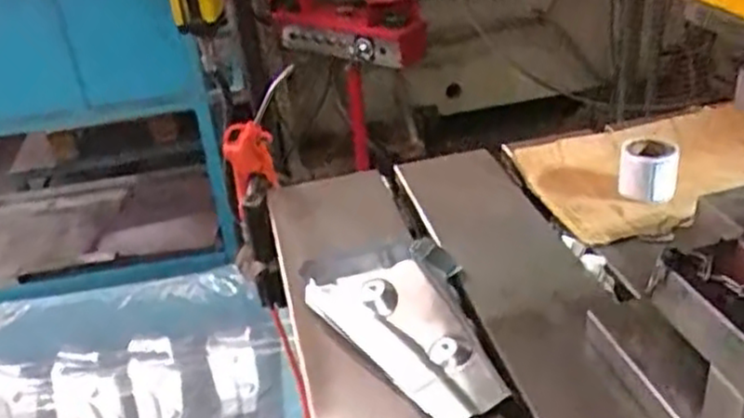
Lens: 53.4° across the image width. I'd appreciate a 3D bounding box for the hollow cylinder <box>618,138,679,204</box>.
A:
[{"bbox_3d":[0.322,-0.046,0.865,0.062,0.059,0.056,6,32,19],"label":"hollow cylinder"}]

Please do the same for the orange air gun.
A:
[{"bbox_3d":[-0.159,-0.057,0.989,0.067,0.129,0.032,-2,26,10],"label":"orange air gun"}]

